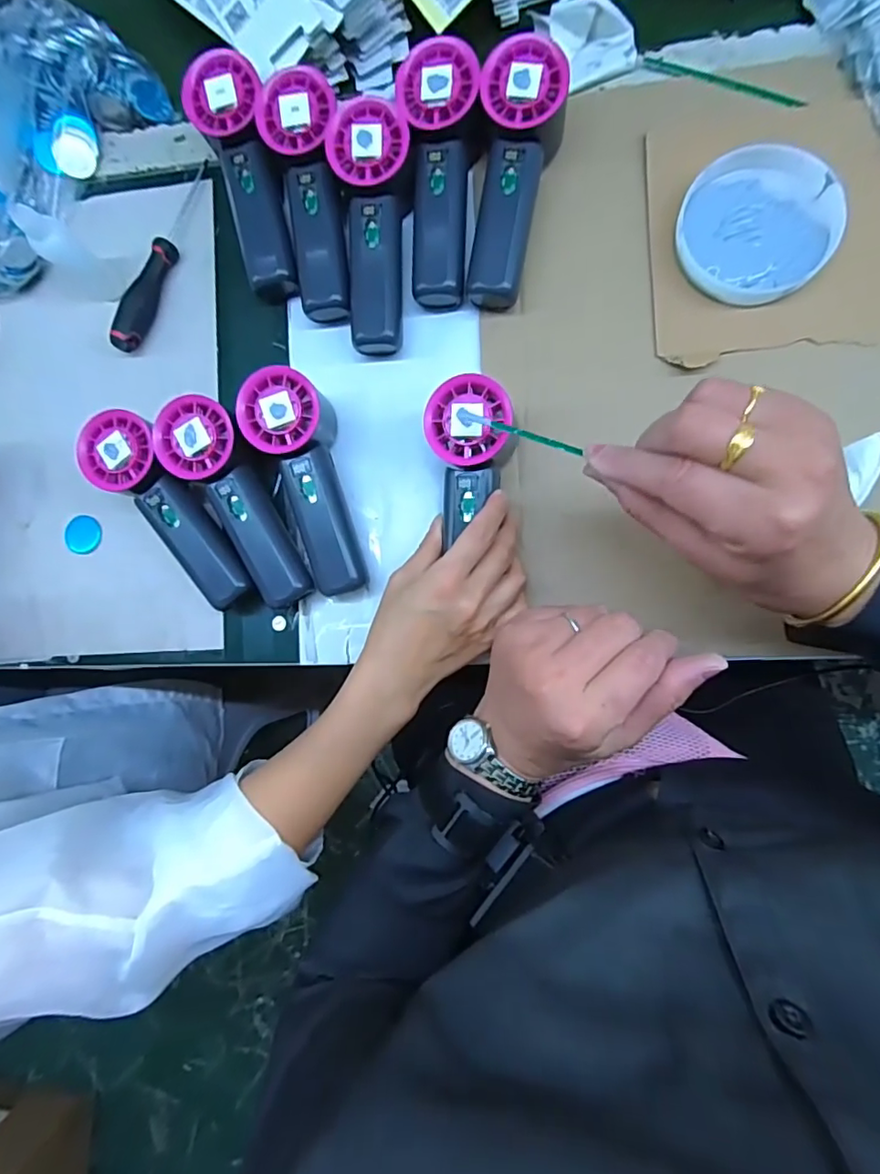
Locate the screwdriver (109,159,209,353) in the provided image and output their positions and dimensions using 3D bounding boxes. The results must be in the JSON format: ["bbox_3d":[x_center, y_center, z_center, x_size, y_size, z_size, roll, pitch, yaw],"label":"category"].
[{"bbox_3d":[-0.221,-0.263,0.433,0.018,0.022,0.161,23,91,8],"label":"screwdriver"}]

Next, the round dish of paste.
[{"bbox_3d":[0.214,-0.242,0.371,0.100,0.020,0.095,0,88,8],"label":"round dish of paste"}]

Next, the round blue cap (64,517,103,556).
[{"bbox_3d":[-0.287,-0.042,0.440,0.031,0.005,0.031,0,88,8],"label":"round blue cap"}]

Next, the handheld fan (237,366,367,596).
[{"bbox_3d":[-0.094,-0.070,0.390,0.052,0.057,0.152,-13,86,7],"label":"handheld fan"}]

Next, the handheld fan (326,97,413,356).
[{"bbox_3d":[-0.045,-0.251,0.394,0.051,0.053,0.156,-1,88,8],"label":"handheld fan"}]

